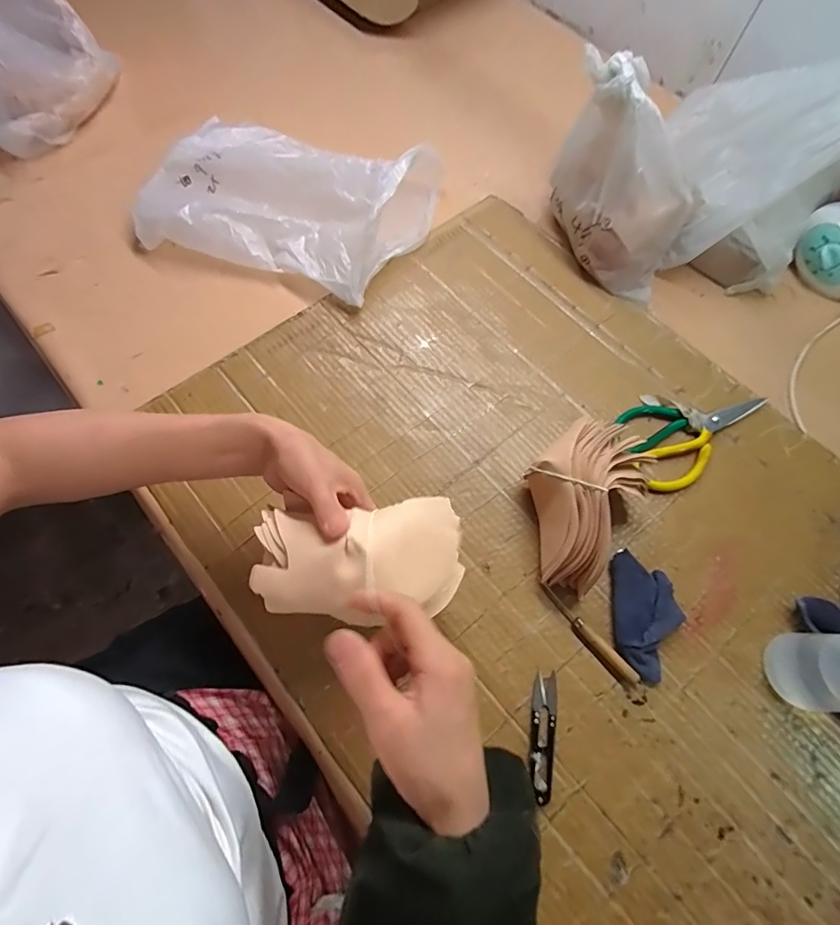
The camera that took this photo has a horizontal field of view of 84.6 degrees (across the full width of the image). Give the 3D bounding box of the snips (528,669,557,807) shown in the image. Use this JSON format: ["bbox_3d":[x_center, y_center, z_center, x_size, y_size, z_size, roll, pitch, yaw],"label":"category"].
[{"bbox_3d":[0.109,0.240,0.408,0.022,0.008,0.099,11,67,2],"label":"snips"}]

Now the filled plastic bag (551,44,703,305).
[{"bbox_3d":[0.241,-0.326,0.552,0.192,0.191,0.112,27,68,8],"label":"filled plastic bag"}]

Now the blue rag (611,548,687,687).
[{"bbox_3d":[0.218,0.148,0.443,0.064,0.020,0.112,9,67,1],"label":"blue rag"}]

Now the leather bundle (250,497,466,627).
[{"bbox_3d":[-0.044,0.070,0.356,0.160,0.088,0.095,-6,67,-5],"label":"leather bundle"}]

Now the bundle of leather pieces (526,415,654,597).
[{"bbox_3d":[0.152,0.035,0.454,0.102,0.082,0.157,30,69,10],"label":"bundle of leather pieces"}]

